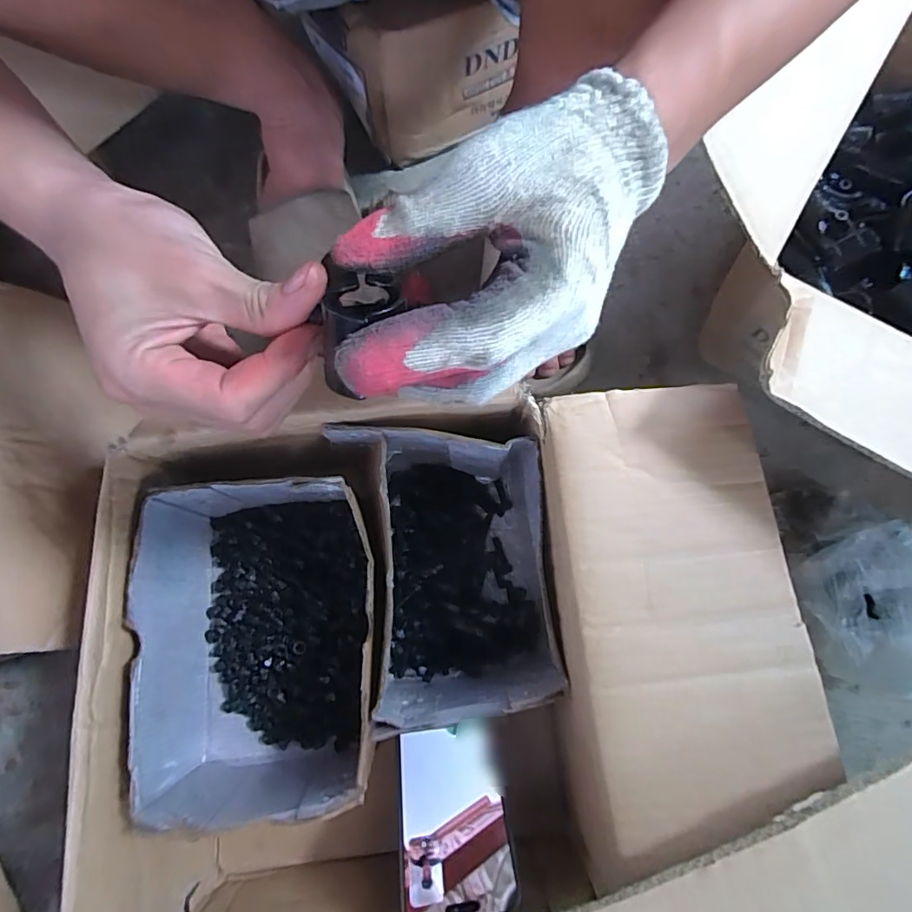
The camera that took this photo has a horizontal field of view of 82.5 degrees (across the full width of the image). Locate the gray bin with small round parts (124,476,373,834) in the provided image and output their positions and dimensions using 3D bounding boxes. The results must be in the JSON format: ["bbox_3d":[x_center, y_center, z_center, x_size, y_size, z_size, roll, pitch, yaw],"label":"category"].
[{"bbox_3d":[-0.132,0.134,0.375,0.153,0.099,0.217,-7,76,0],"label":"gray bin with small round parts"}]

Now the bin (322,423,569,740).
[{"bbox_3d":[-0.001,0.084,0.387,0.127,0.109,0.194,-5,76,0],"label":"bin"}]

